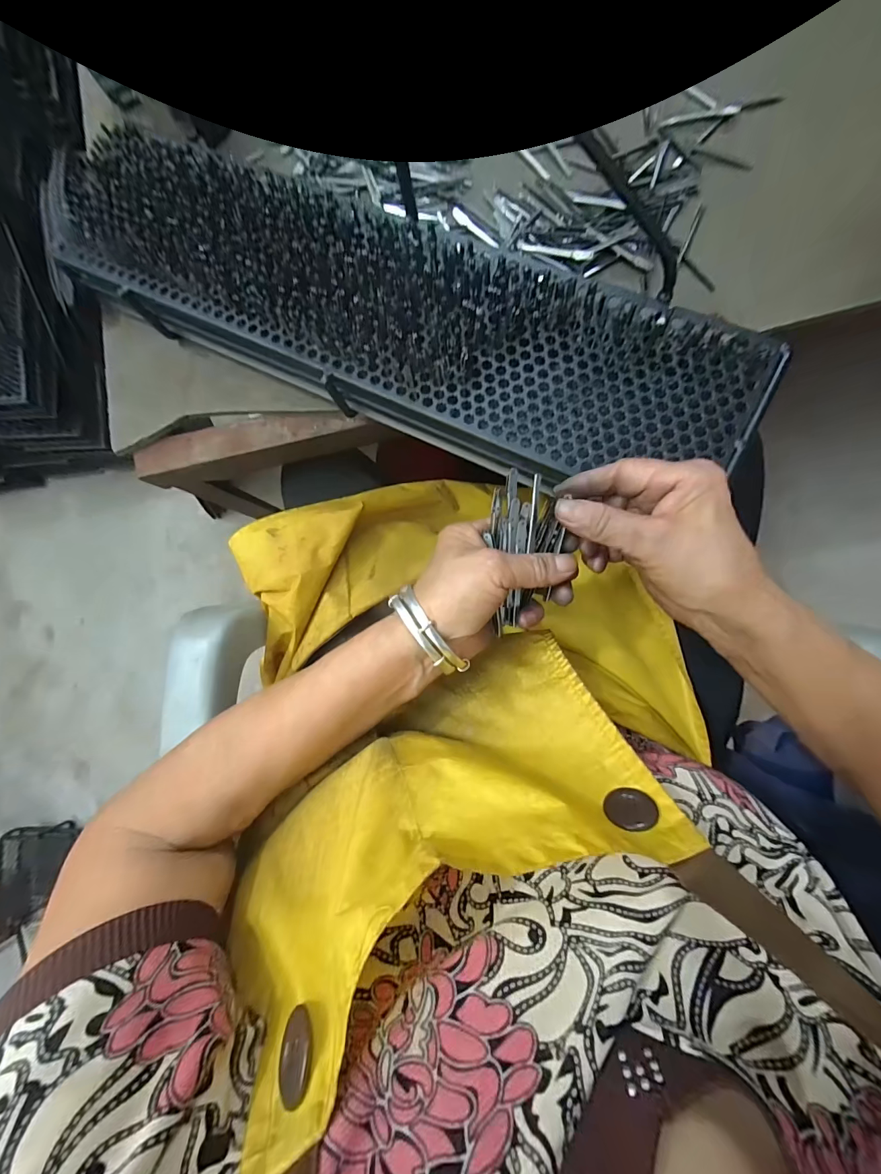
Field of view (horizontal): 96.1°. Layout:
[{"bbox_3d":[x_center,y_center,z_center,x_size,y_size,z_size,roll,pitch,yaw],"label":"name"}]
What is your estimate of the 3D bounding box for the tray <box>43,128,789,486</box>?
[{"bbox_3d":[-0.062,-0.213,0.302,0.519,0.039,0.140,22,98,4],"label":"tray"}]

